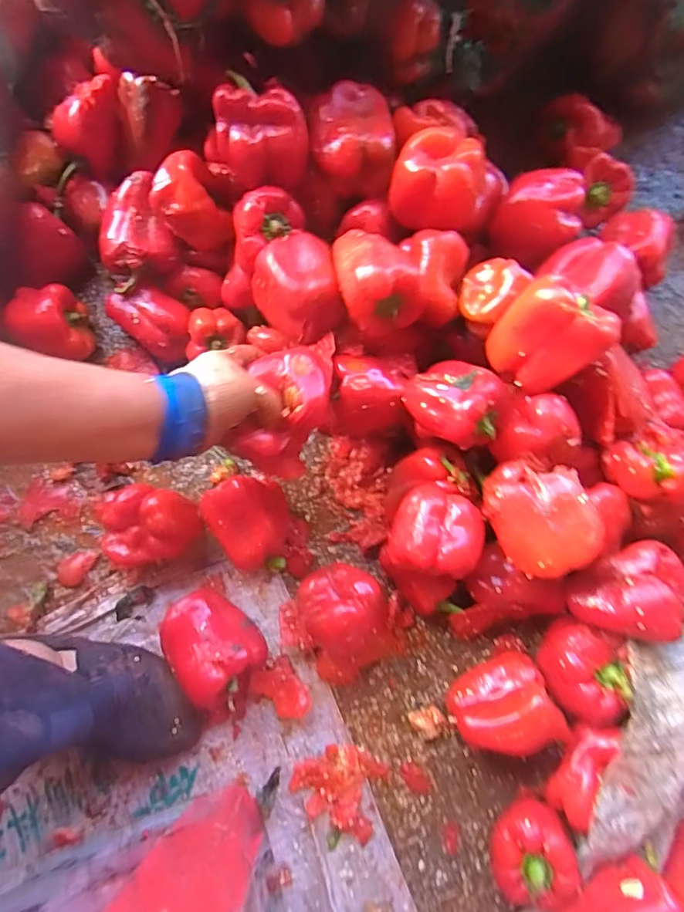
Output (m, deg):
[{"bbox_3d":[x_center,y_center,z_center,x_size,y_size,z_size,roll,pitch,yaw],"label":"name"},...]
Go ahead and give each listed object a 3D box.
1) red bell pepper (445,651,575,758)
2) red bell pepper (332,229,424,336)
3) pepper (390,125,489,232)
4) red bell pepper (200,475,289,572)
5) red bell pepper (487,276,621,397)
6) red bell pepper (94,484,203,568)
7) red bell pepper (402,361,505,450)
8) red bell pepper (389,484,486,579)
[{"bbox_3d":[0.160,0.255,0.514,0.097,0.075,0.086,-21,75,-6],"label":"red bell pepper"},{"bbox_3d":[0.031,-0.176,0.505,0.072,0.059,0.092,-16,74,-5],"label":"red bell pepper"},{"bbox_3d":[0.102,-0.281,0.529,0.085,0.076,0.087,0,73,0],"label":"pepper"},{"bbox_3d":[-0.106,0.075,0.564,0.086,0.071,0.093,1,73,0],"label":"red bell pepper"},{"bbox_3d":[0.203,-0.119,0.504,0.091,0.097,0.074,45,49,5],"label":"red bell pepper"},{"bbox_3d":[-0.207,0.075,0.559,0.099,0.072,0.080,-6,73,-2],"label":"red bell pepper"},{"bbox_3d":[0.108,-0.051,0.511,0.095,0.068,0.080,26,75,7],"label":"red bell pepper"},{"bbox_3d":[0.094,0.077,0.527,0.085,0.071,0.084,0,73,0],"label":"red bell pepper"}]

